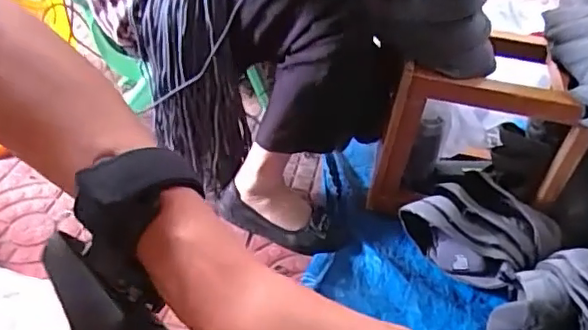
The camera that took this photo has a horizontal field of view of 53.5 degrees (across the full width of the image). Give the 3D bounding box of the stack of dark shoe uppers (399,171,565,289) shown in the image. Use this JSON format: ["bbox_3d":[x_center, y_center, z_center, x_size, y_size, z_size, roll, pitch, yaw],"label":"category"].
[{"bbox_3d":[0.313,0.121,0.982,0.194,0.128,0.200,-28,52,-32],"label":"stack of dark shoe uppers"}]

